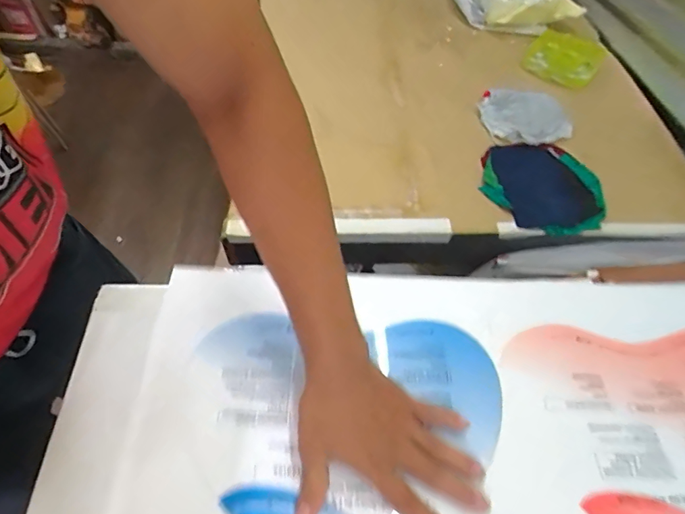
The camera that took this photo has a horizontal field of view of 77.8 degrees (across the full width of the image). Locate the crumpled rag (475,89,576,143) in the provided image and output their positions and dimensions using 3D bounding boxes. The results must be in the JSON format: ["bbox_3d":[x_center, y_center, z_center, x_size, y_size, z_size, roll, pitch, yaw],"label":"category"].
[{"bbox_3d":[0.301,-0.239,0.717,0.129,0.029,0.115,-8,57,-10],"label":"crumpled rag"}]

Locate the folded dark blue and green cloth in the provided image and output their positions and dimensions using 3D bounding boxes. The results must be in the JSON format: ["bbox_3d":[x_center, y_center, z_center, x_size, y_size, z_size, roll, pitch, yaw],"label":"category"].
[{"bbox_3d":[0.301,-0.106,0.640,0.173,0.024,0.176,-21,58,-18],"label":"folded dark blue and green cloth"}]

